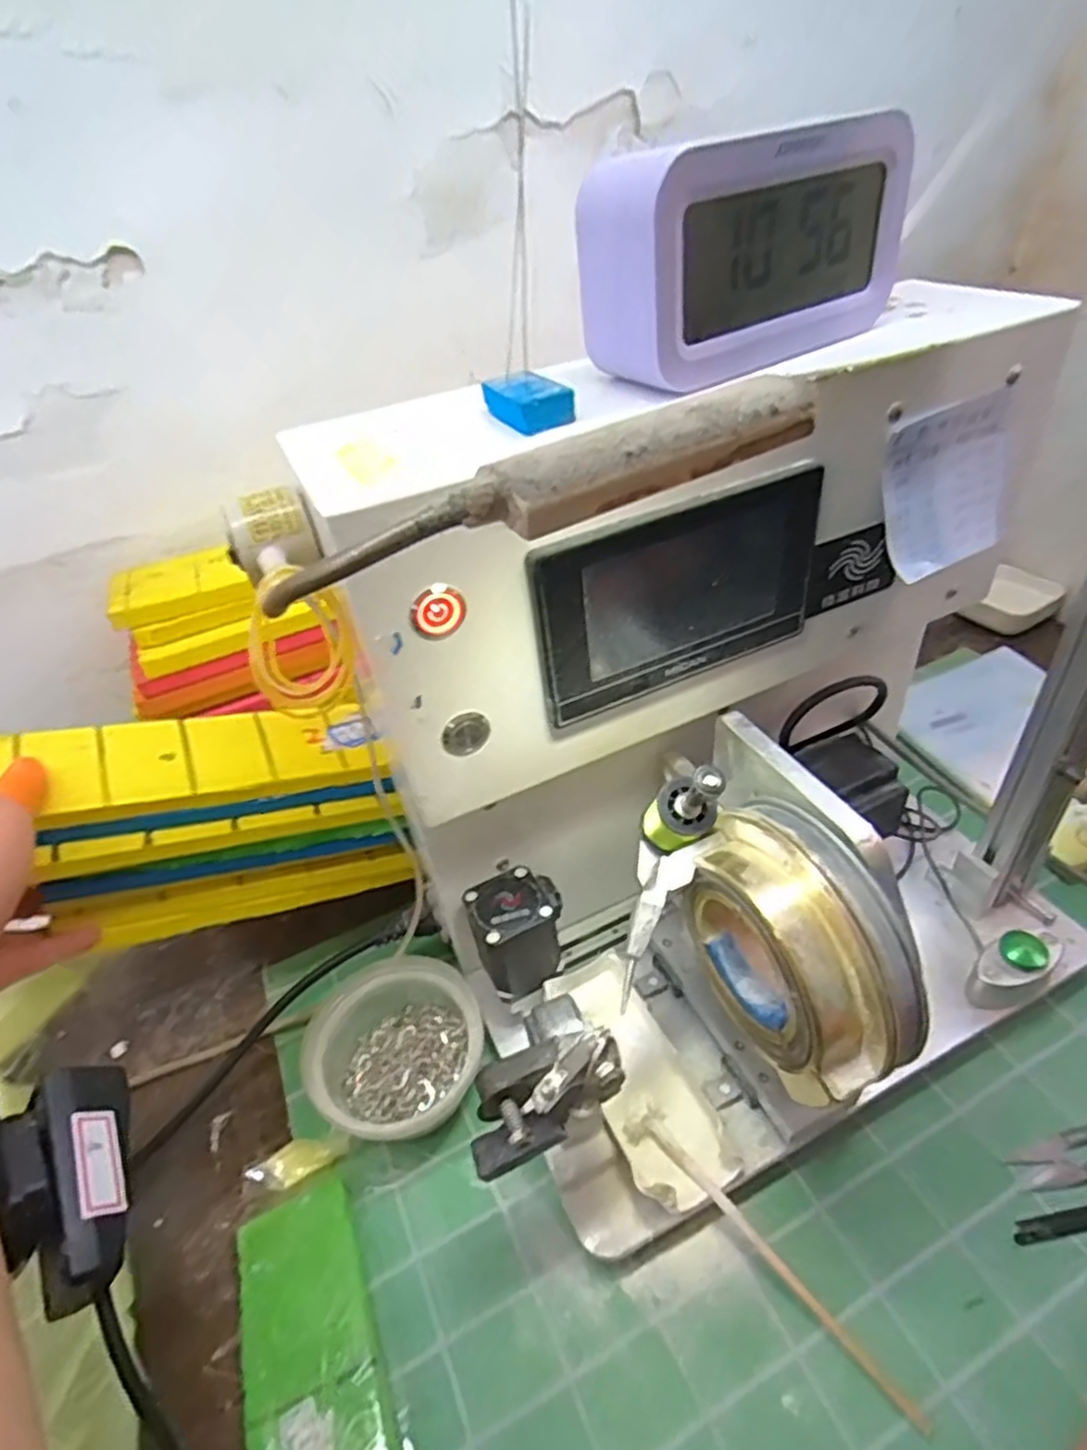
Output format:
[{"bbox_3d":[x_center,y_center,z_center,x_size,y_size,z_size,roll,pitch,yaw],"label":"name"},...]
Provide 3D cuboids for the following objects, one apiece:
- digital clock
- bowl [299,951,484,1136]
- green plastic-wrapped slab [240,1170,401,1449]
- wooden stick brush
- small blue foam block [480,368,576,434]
[{"bbox_3d":[0.083,-0.193,0.294,0.145,0.074,0.051,-29,45,-24],"label":"digital clock"},{"bbox_3d":[-0.088,0.191,0.424,0.103,0.053,0.100,-4,40,4],"label":"bowl"},{"bbox_3d":[-0.098,0.307,0.322,0.058,0.012,0.184,-20,42,-14],"label":"green plastic-wrapped slab"},{"bbox_3d":[0.104,0.246,0.339,0.019,0.016,0.160,-34,59,-28],"label":"wooden stick brush"},{"bbox_3d":[-0.007,-0.127,0.282,0.022,0.013,0.039,-23,42,-17],"label":"small blue foam block"}]

